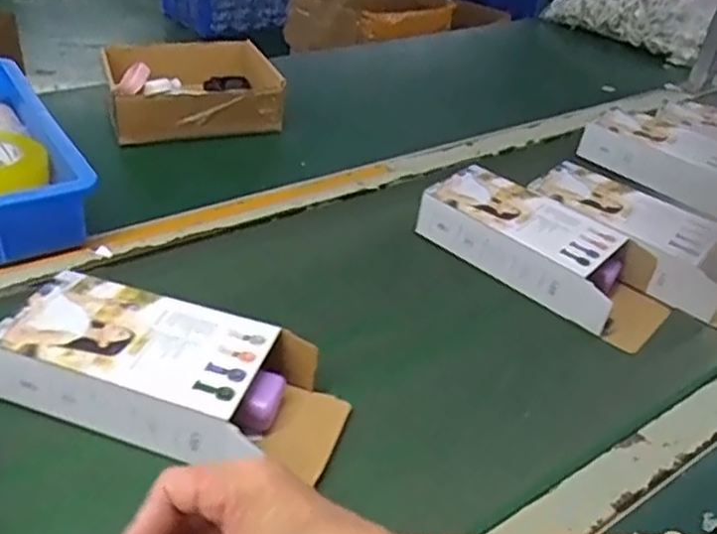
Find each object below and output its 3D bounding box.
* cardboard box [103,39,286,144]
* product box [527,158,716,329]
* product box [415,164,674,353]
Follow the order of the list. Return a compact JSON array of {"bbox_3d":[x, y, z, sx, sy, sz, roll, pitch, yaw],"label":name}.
[{"bbox_3d":[-0.224,-0.241,0.940,0.202,0.064,0.217,-7,37,-21],"label":"cardboard box"},{"bbox_3d":[0.305,-0.030,0.746,0.252,0.058,0.097,31,40,29],"label":"product box"},{"bbox_3d":[0.192,-0.022,0.718,0.251,0.050,0.100,31,40,30],"label":"product box"}]

